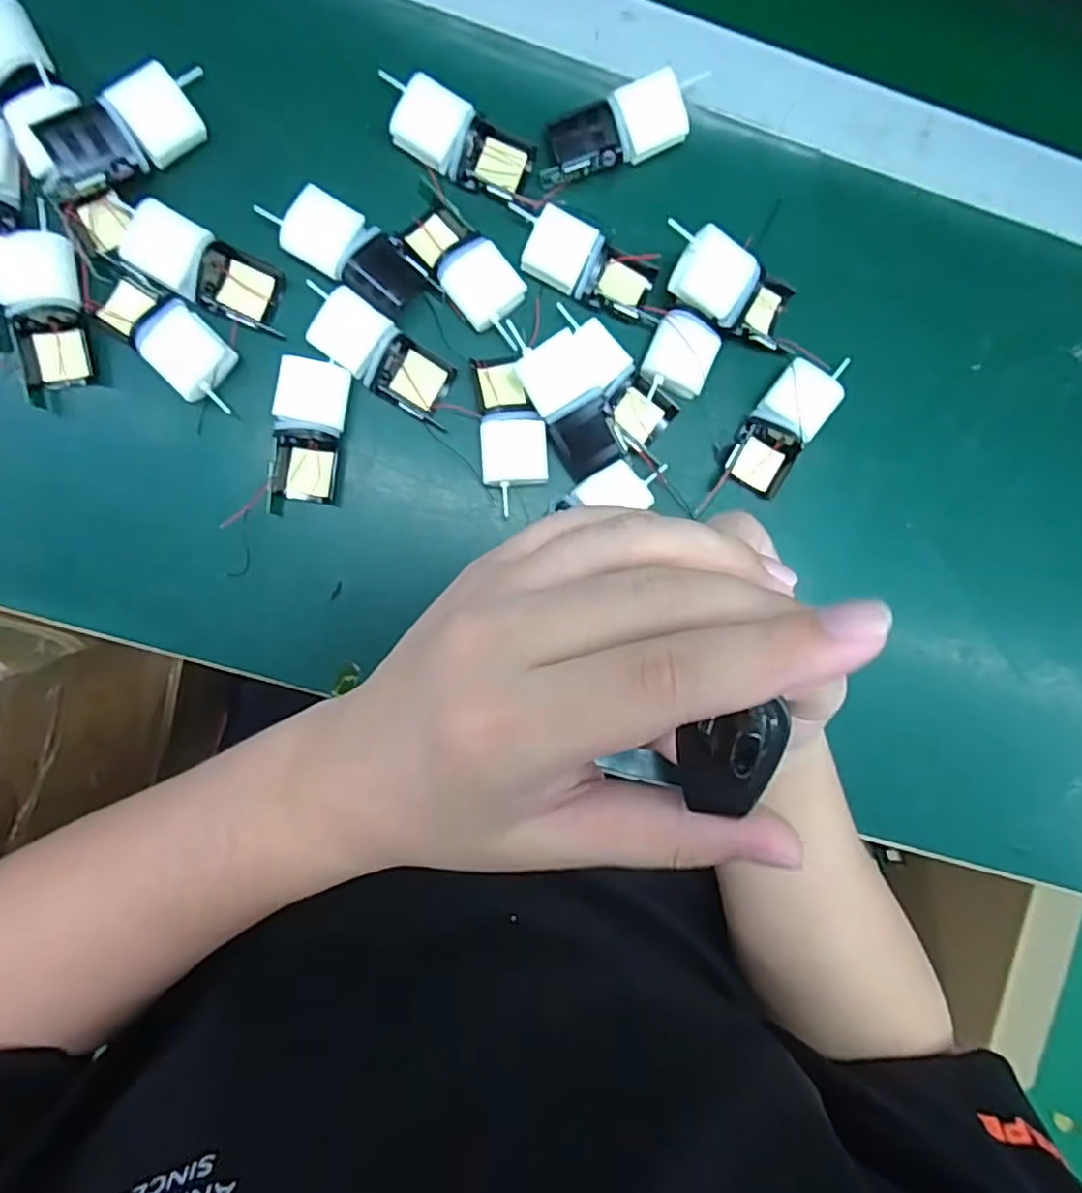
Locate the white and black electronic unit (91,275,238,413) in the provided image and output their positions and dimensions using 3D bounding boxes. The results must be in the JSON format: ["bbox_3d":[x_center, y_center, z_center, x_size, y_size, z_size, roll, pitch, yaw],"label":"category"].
[{"bbox_3d":[-0.204,-0.142,0.354,0.083,0.018,0.038,42,88,-5],"label":"white and black electronic unit"}]

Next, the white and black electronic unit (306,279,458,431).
[{"bbox_3d":[-0.089,-0.136,0.366,0.087,0.015,0.038,33,89,-6],"label":"white and black electronic unit"}]

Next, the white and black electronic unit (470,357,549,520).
[{"bbox_3d":[-0.016,-0.095,0.375,0.037,0.015,0.086,-5,93,-5],"label":"white and black electronic unit"}]

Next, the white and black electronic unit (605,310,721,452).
[{"bbox_3d":[0.071,-0.122,0.376,0.040,0.024,0.082,32,89,-6],"label":"white and black electronic unit"}]

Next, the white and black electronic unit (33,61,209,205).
[{"bbox_3d":[-0.221,-0.244,0.343,0.096,0.029,0.033,-37,95,-3],"label":"white and black electronic unit"}]

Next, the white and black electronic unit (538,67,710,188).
[{"bbox_3d":[0.049,-0.267,0.371,0.104,0.024,0.034,-21,94,-4],"label":"white and black electronic unit"}]

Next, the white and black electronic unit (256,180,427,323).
[{"bbox_3d":[-0.107,-0.193,0.362,0.085,0.017,0.038,30,89,-6],"label":"white and black electronic unit"}]

